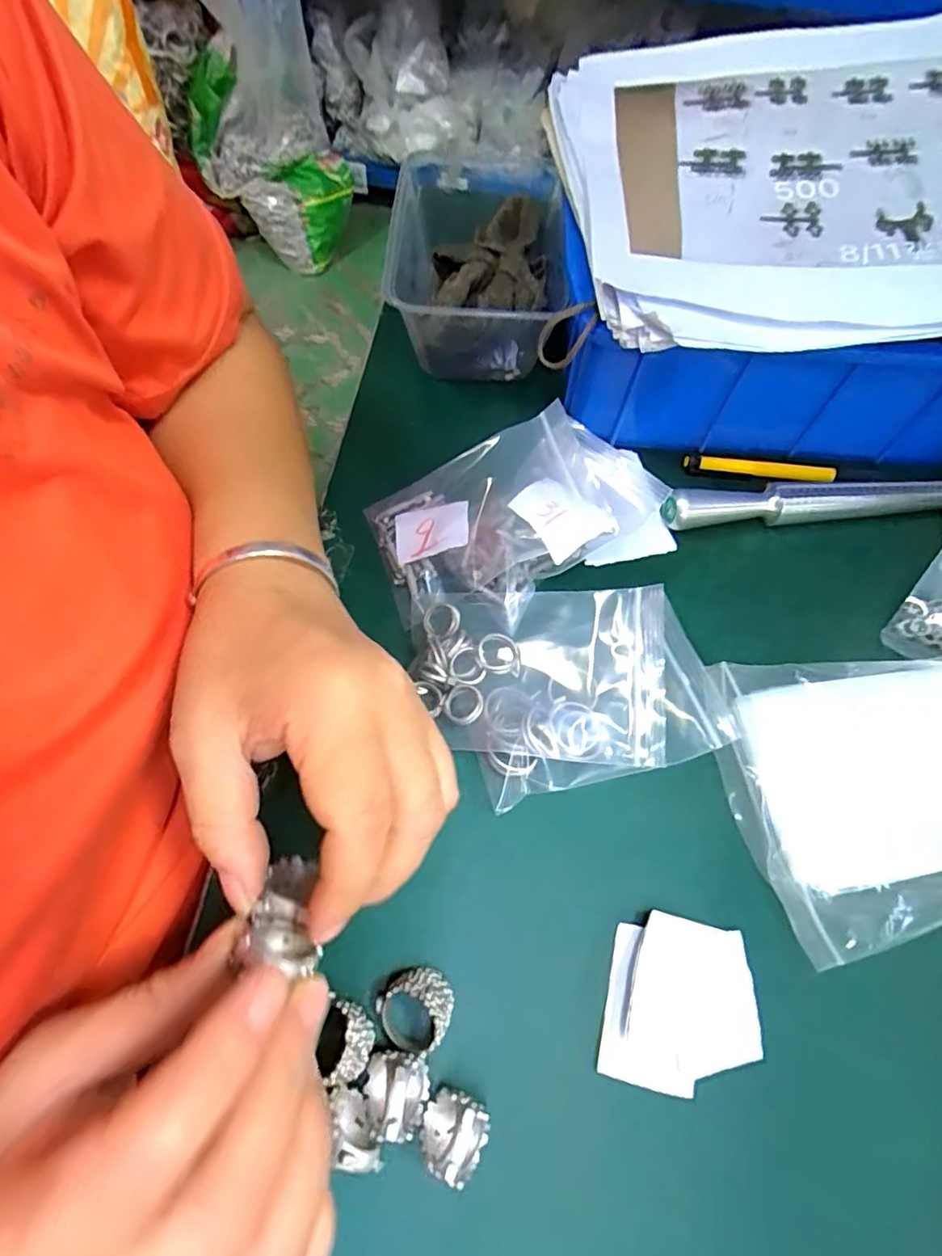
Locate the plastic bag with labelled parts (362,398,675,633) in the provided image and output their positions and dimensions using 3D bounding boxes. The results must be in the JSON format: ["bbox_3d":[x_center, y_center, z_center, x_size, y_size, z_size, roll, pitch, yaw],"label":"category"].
[{"bbox_3d":[0.032,-0.060,0.296,0.156,0.048,0.092,-20,67,-12],"label":"plastic bag with labelled parts"}]

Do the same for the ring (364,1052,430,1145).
[{"bbox_3d":[-0.026,0.163,0.197,0.022,0.024,0.024,1,64,-2],"label":"ring"}]

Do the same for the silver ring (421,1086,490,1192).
[{"bbox_3d":[-0.007,0.173,0.193,0.019,0.024,0.022,23,65,9],"label":"silver ring"}]

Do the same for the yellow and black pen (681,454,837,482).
[{"bbox_3d":[0.173,-0.096,0.341,0.087,0.012,0.010,5,64,0],"label":"yellow and black pen"}]

